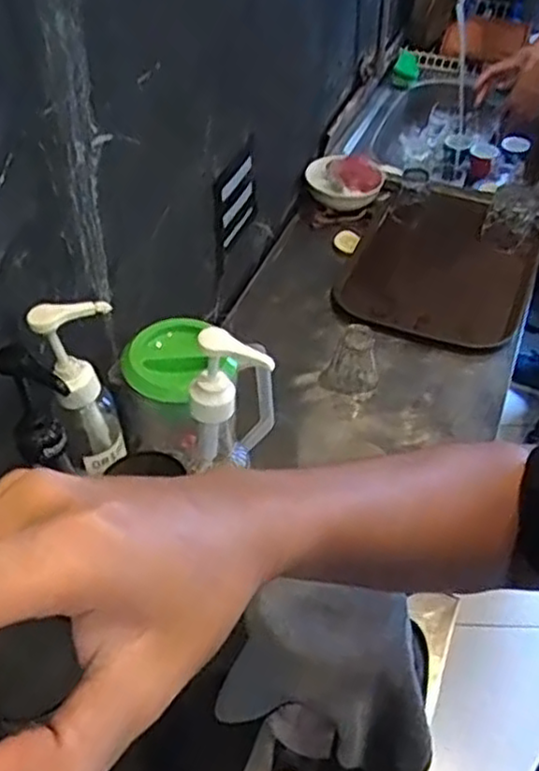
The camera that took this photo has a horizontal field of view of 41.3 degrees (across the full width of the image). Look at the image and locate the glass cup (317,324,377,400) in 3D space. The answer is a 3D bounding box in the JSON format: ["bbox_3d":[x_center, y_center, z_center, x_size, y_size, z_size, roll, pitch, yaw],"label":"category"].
[{"bbox_3d":[0.120,-0.046,1.052,0.079,0.081,0.069,6,49,4],"label":"glass cup"}]

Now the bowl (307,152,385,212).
[{"bbox_3d":[0.144,-0.393,1.353,0.146,0.053,0.135,1,49,-1],"label":"bowl"}]

